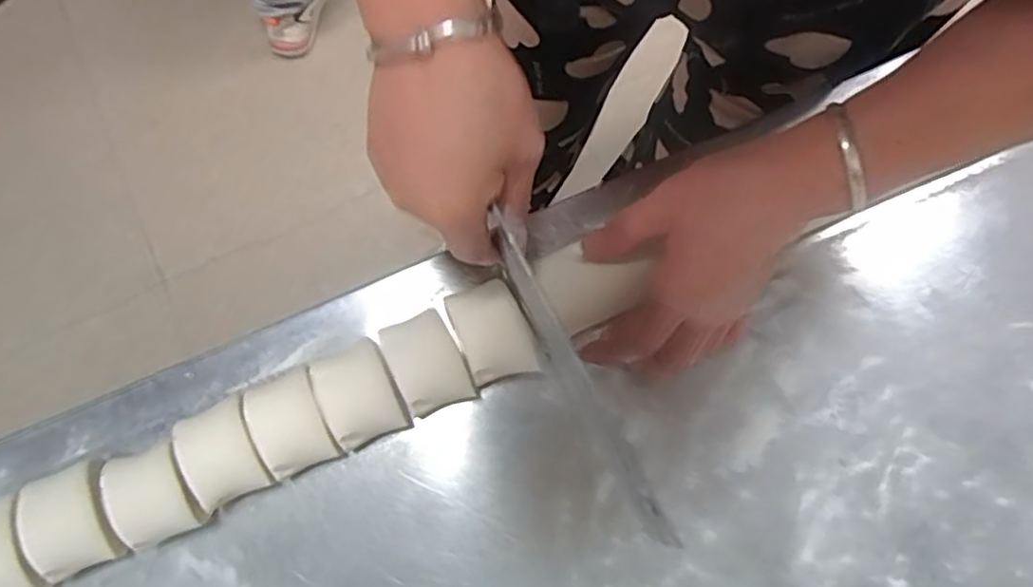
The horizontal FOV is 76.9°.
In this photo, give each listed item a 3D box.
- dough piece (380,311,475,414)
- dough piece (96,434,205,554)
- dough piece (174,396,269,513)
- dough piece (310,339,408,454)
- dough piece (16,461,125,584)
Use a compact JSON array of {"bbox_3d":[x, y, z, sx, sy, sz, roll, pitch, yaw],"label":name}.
[{"bbox_3d":[-0.053,0.041,0.387,0.038,0.033,0.055,-24,79,-6],"label":"dough piece"},{"bbox_3d":[-0.204,0.114,0.372,0.041,0.033,0.051,-25,79,-6],"label":"dough piece"},{"bbox_3d":[-0.169,0.093,0.377,0.038,0.031,0.052,-25,79,-6],"label":"dough piece"},{"bbox_3d":[-0.093,0.059,0.385,0.041,0.024,0.055,-25,79,-6],"label":"dough piece"},{"bbox_3d":[-0.253,0.129,0.371,0.042,0.028,0.057,-22,79,-5],"label":"dough piece"}]

